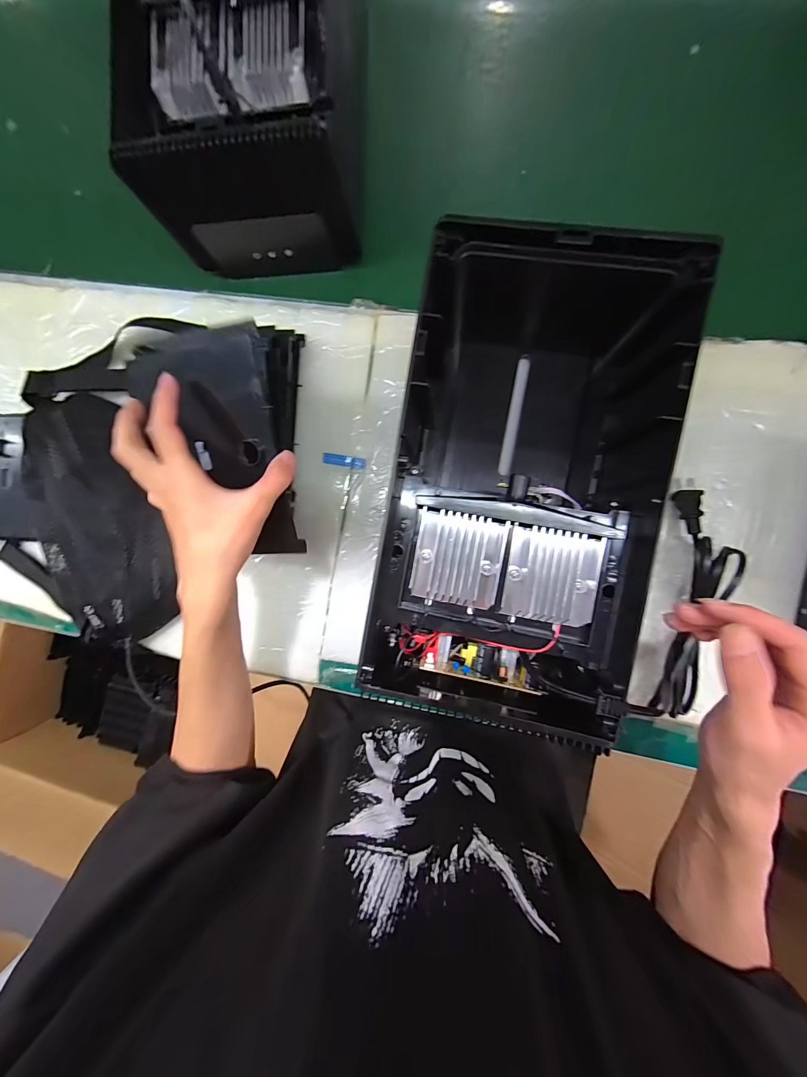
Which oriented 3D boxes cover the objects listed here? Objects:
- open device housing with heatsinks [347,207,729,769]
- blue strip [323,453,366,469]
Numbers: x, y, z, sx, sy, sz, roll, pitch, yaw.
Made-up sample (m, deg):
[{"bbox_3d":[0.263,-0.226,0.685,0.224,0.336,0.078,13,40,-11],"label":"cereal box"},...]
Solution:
[{"bbox_3d":[0.097,-0.043,0.324,0.211,0.131,0.348,13,93,6],"label":"open device housing with heatsinks"},{"bbox_3d":[-0.067,-0.088,0.407,0.048,0.006,0.012,9,92,6],"label":"blue strip"}]

